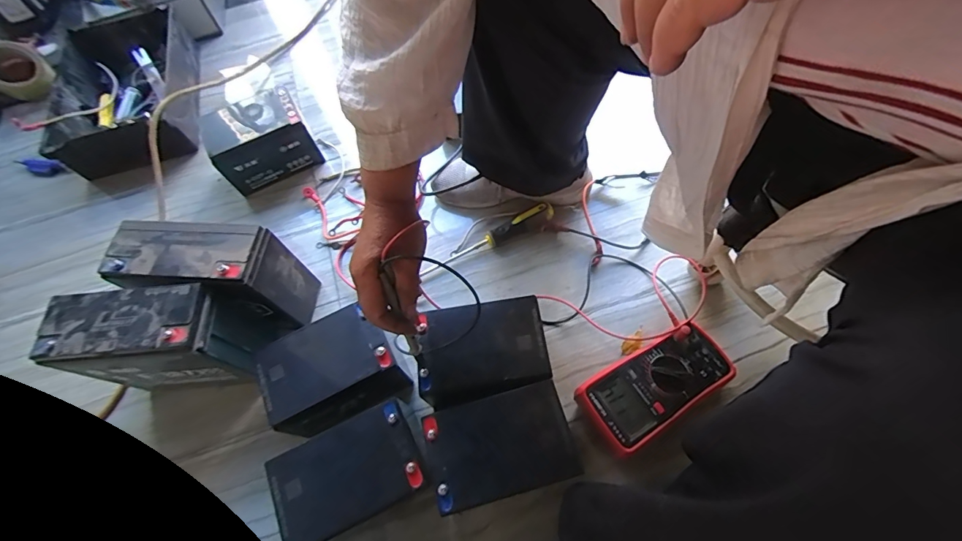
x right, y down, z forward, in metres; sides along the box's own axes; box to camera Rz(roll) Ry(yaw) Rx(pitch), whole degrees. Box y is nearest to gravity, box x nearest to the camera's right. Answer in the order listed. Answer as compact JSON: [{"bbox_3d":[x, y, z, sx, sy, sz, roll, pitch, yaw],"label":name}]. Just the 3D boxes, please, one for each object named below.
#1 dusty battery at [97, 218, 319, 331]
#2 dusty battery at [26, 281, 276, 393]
[{"bbox_3d":[-0.348,0.020,0.585,0.188,0.185,0.089,-2,63,5],"label":"dusty battery"},{"bbox_3d":[-0.382,0.088,0.531,0.192,0.150,0.078,-6,63,3],"label":"dusty battery"}]

